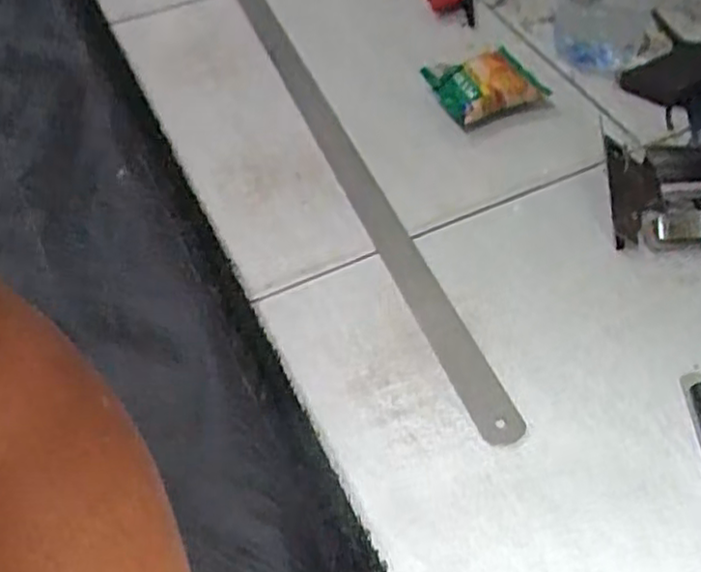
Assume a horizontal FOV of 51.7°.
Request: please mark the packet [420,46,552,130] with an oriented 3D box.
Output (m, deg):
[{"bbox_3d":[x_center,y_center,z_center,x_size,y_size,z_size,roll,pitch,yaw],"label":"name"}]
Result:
[{"bbox_3d":[0.121,-0.180,0.648,0.088,0.030,0.066,-21,56,-15],"label":"packet"}]

